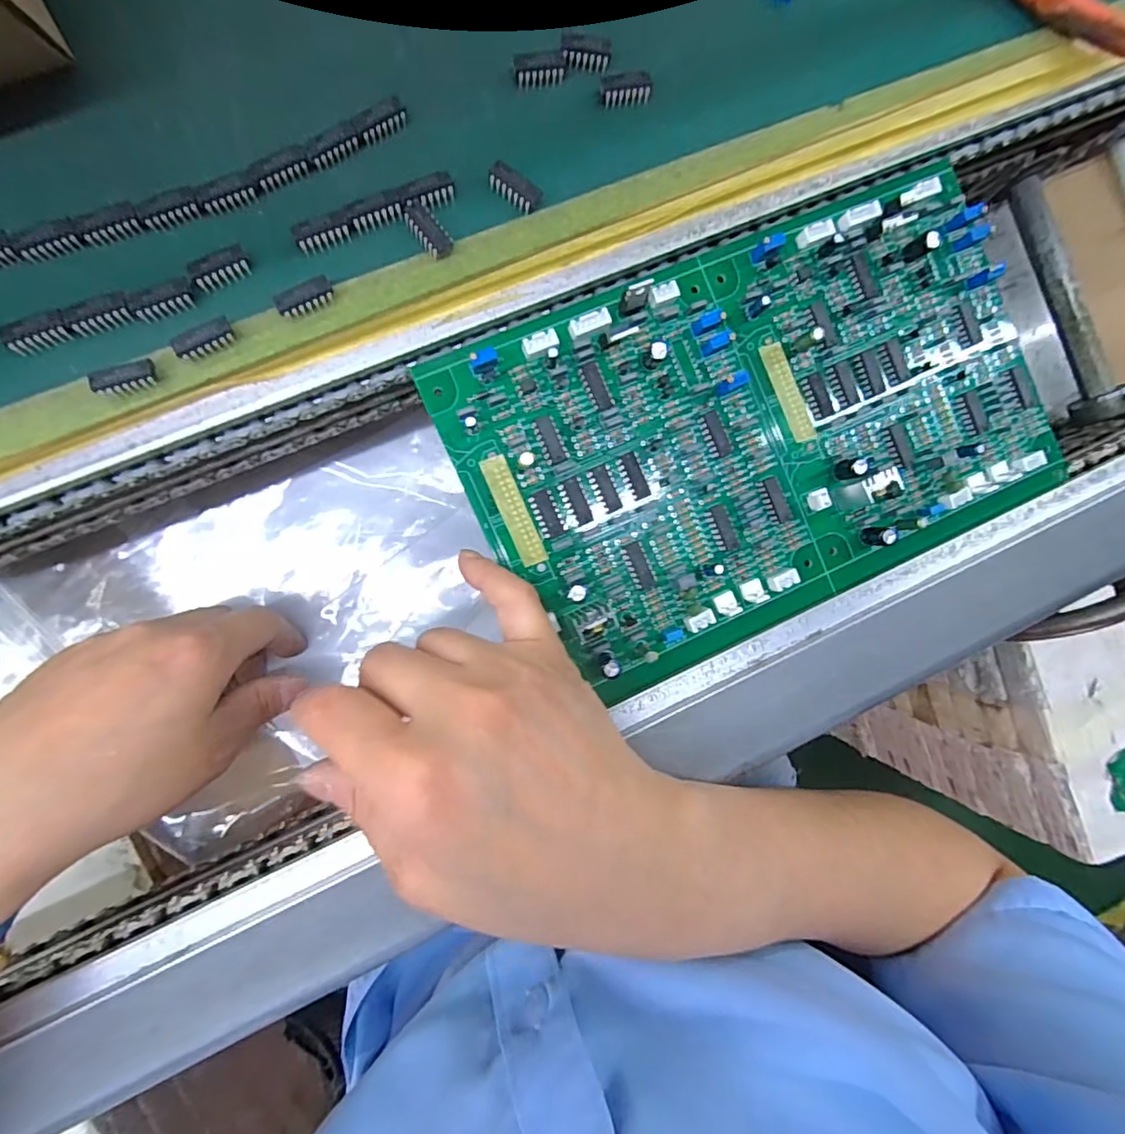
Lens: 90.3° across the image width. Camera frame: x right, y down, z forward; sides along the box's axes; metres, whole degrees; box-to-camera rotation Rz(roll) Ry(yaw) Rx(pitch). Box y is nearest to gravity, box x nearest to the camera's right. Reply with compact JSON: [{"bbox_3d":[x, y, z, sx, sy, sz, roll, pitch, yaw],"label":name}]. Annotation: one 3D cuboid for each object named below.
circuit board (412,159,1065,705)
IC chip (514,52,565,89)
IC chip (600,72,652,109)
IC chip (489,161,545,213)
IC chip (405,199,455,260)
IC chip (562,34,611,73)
[{"bbox_3d":[0.083,-0.059,0.226,0.233,0.011,0.143,-26,94,-7],"label":"circuit board"},{"bbox_3d":[-0.008,-0.182,0.205,0.019,0.004,0.010,-10,92,-8],"label":"IC chip"},{"bbox_3d":[0.024,-0.178,0.208,0.019,0.004,0.009,-8,91,-8],"label":"IC chip"},{"bbox_3d":[-0.017,-0.134,0.199,0.019,0.008,0.008,34,86,-7],"label":"IC chip"},{"bbox_3d":[-0.047,-0.117,0.195,0.009,0.007,0.020,-39,95,-6],"label":"IC chip"},{"bbox_3d":[0.009,-0.189,0.206,0.018,0.004,0.009,1,90,-8],"label":"IC chip"}]

